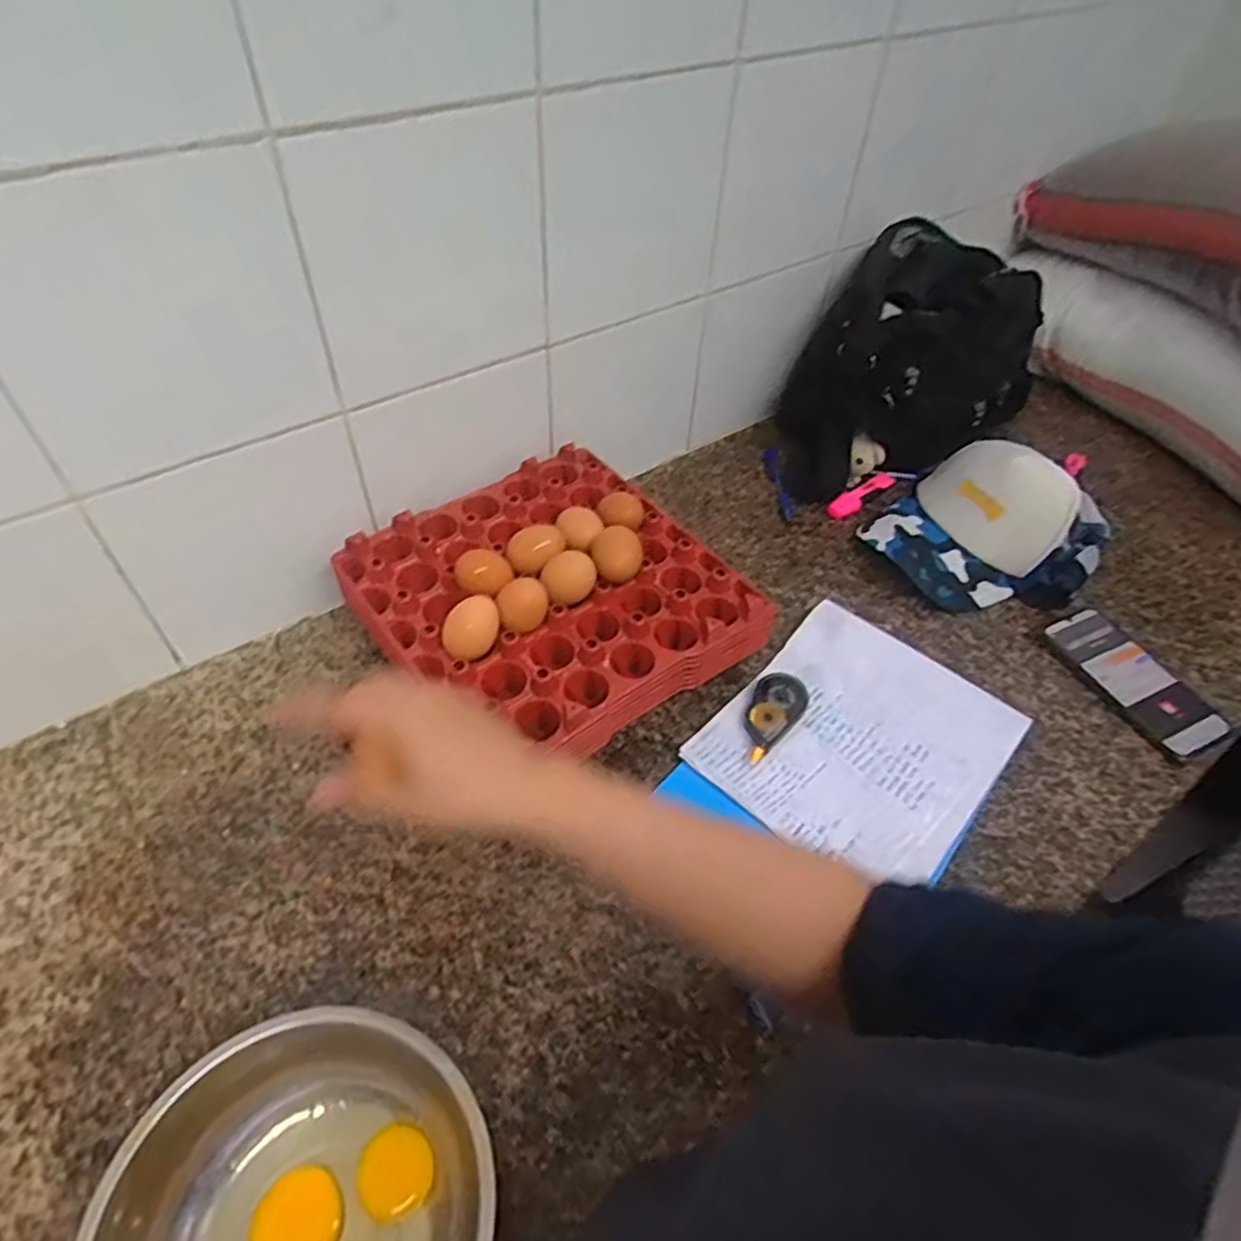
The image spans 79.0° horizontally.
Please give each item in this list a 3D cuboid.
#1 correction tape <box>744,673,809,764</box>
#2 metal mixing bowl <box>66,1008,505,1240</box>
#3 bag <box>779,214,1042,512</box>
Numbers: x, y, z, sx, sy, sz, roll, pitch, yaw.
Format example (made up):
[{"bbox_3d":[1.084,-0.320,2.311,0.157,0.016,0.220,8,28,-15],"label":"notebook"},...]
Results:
[{"bbox_3d":[0.131,0.083,0.670,0.045,0.016,0.088,31,54,23],"label":"correction tape"},{"bbox_3d":[-0.173,0.331,0.409,0.199,0.064,0.196,28,53,21],"label":"metal mixing bowl"},{"bbox_3d":[0.331,-0.304,0.894,0.275,0.225,0.189,-9,50,-11],"label":"bag"}]

